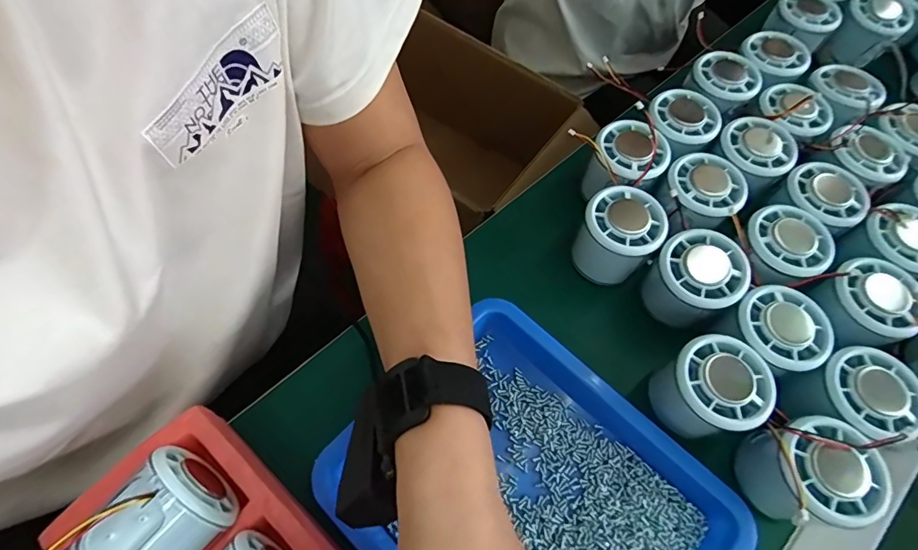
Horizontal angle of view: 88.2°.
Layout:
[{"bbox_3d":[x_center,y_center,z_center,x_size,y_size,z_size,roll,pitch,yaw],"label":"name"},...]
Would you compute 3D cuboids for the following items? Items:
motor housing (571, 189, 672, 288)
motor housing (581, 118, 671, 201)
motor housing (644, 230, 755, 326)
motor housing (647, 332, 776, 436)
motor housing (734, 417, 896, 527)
[{"bbox_3d":[0.117,-0.027,0.356,0.050,0.060,0.054,1,64,-3],"label":"motor housing"},{"bbox_3d":[0.132,-0.089,0.386,0.056,0.054,0.059,-41,73,-20],"label":"motor housing"},{"bbox_3d":[0.162,0.004,0.334,0.051,0.053,0.054,1,64,-3],"label":"motor housing"},{"bbox_3d":[0.157,0.073,0.302,0.053,0.051,0.054,1,64,-3],"label":"motor housing"},{"bbox_3d":[0.208,0.118,0.283,0.047,0.060,0.053,-7,65,-6],"label":"motor housing"}]

